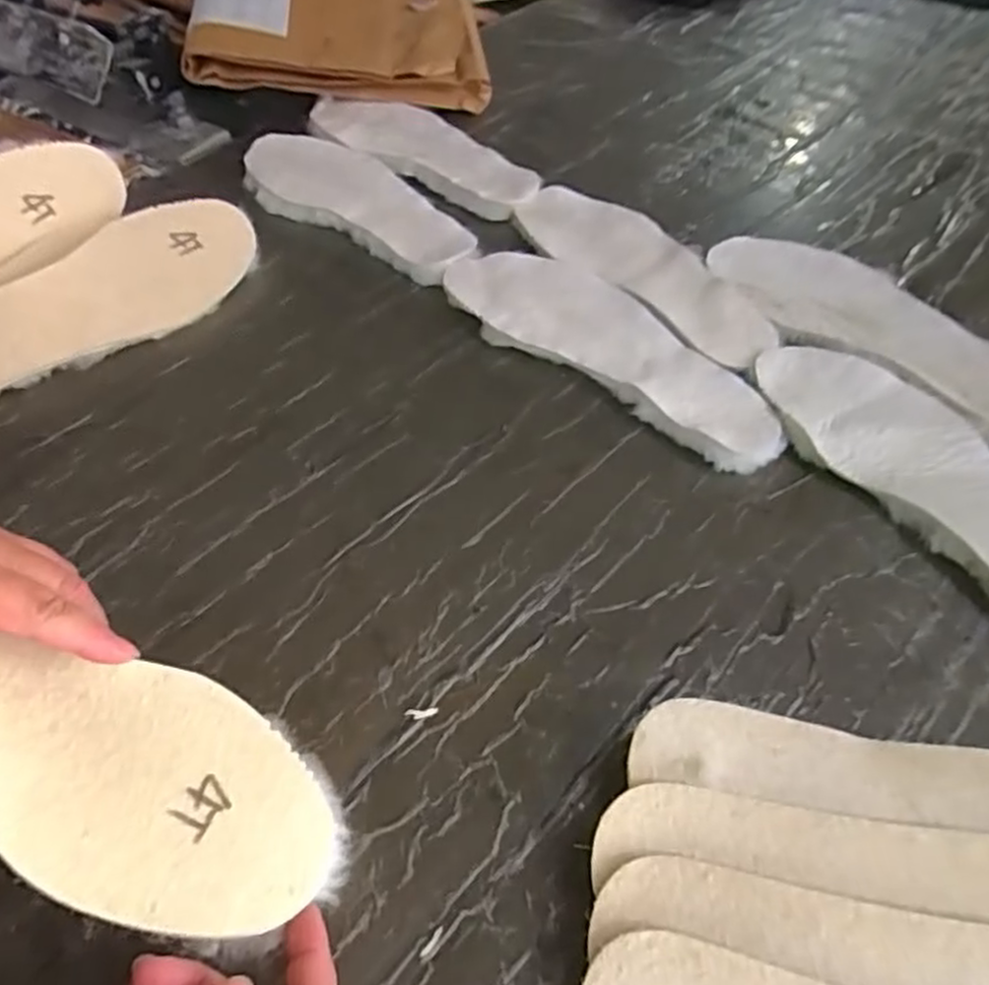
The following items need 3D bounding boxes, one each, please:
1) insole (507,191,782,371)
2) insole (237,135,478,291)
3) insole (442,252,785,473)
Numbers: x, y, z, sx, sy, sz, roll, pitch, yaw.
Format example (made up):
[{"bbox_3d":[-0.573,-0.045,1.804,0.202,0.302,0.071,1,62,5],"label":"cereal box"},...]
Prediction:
[{"bbox_3d":[0.118,-0.177,0.564,0.094,0.016,0.247,-37,60,-23],"label":"insole"},{"bbox_3d":[-0.119,-0.259,0.634,0.265,0.024,0.097,31,60,23],"label":"insole"},{"bbox_3d":[0.084,-0.109,0.513,0.271,0.022,0.098,33,61,24],"label":"insole"}]

